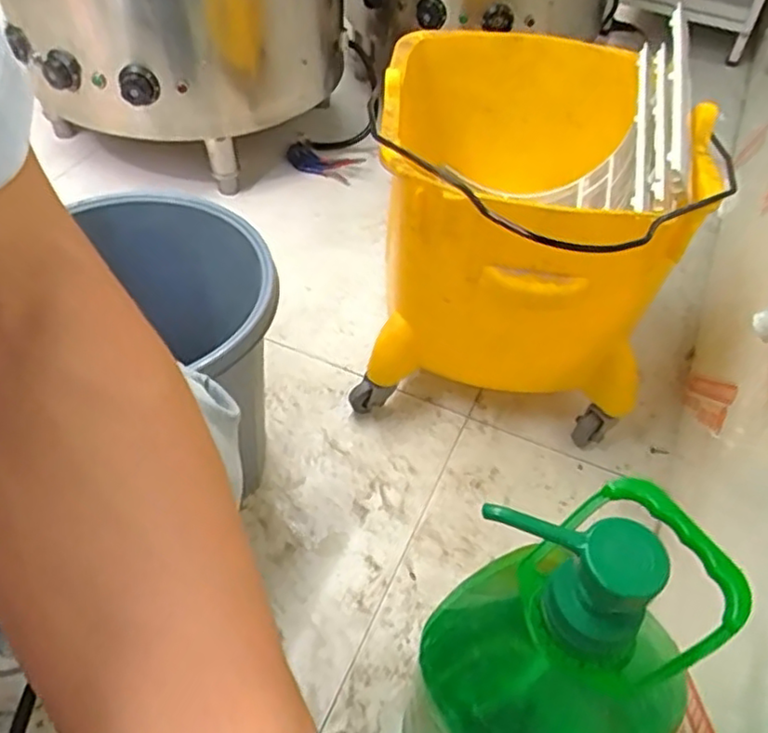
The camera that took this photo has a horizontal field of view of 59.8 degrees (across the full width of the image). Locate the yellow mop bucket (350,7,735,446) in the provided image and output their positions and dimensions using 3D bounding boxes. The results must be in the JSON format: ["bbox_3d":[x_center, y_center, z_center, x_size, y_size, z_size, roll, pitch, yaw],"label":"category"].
[{"bbox_3d":[0.164,-0.185,0.805,0.330,0.327,0.549,7,49,2],"label":"yellow mop bucket"}]

